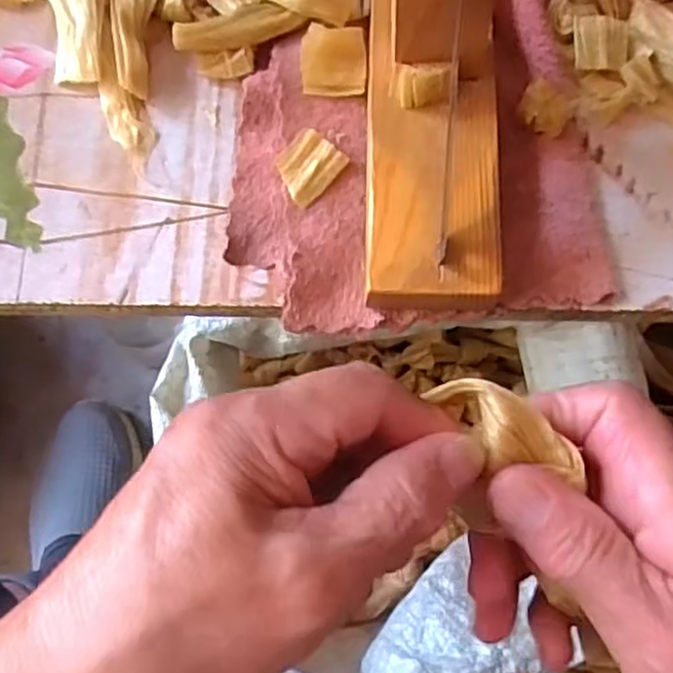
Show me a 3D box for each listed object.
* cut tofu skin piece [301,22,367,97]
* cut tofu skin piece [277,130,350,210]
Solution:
[{"bbox_3d":[-0.001,-0.106,0.274,0.025,0.005,0.025,1,108,-9],"label":"cut tofu skin piece"},{"bbox_3d":[-0.011,-0.064,0.269,0.020,0.006,0.025,43,79,12],"label":"cut tofu skin piece"}]

